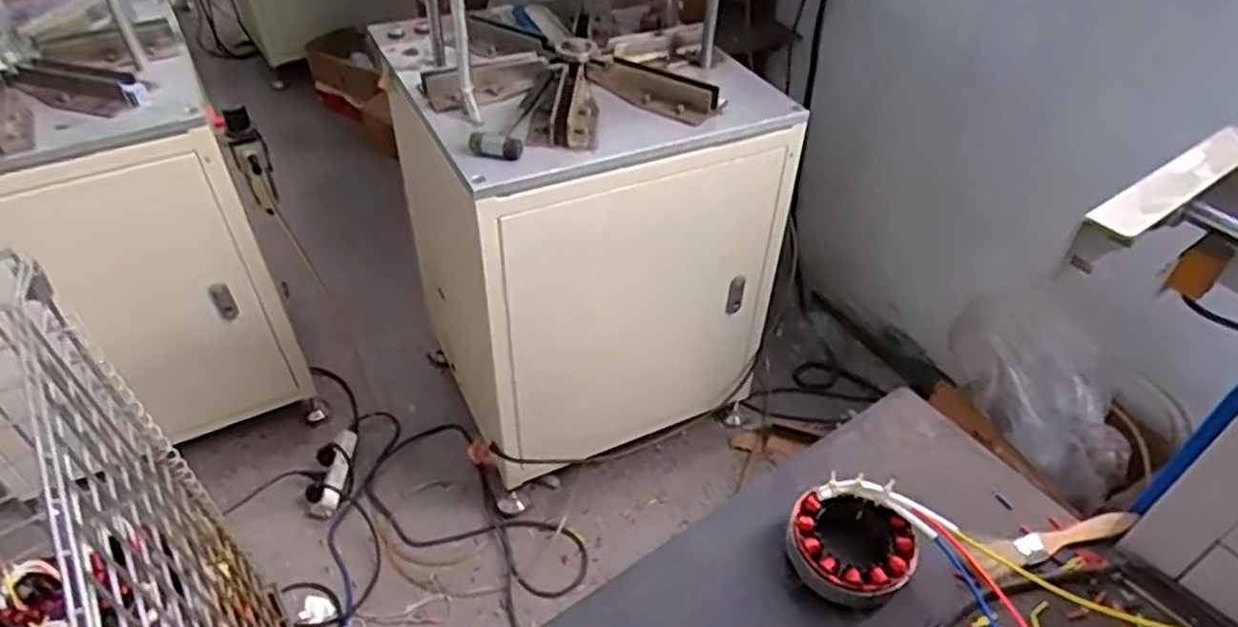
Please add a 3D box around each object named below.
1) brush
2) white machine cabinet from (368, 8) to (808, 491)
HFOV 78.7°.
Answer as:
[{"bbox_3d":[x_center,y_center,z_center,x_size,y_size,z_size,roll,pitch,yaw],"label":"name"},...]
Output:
[{"bbox_3d":[0.325,0.170,0.571,0.135,0.013,0.027,-12,45,-14],"label":"brush"},{"bbox_3d":[-0.078,-0.159,1.438,0.548,0.669,0.539,-19,47,-20],"label":"white machine cabinet"}]

